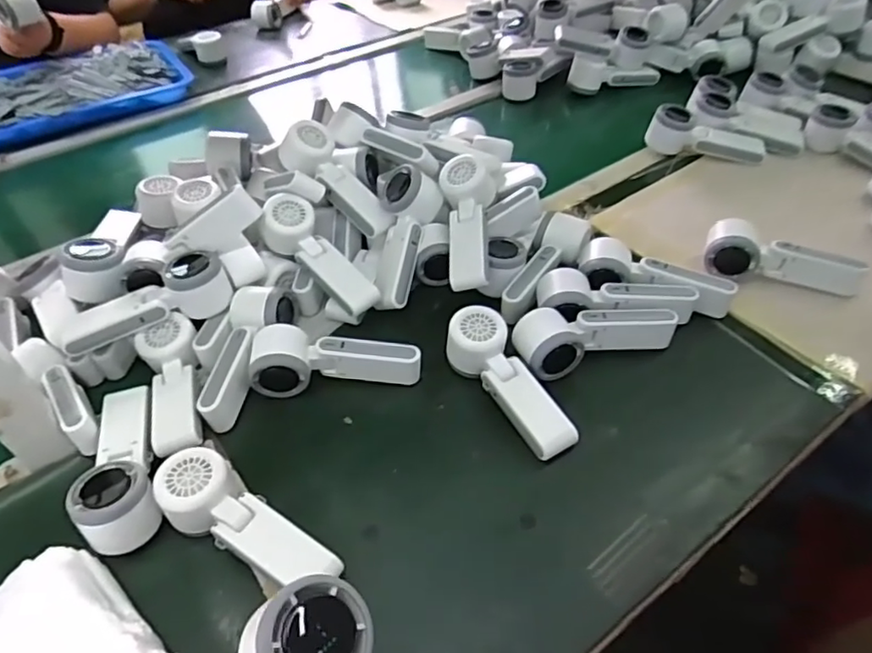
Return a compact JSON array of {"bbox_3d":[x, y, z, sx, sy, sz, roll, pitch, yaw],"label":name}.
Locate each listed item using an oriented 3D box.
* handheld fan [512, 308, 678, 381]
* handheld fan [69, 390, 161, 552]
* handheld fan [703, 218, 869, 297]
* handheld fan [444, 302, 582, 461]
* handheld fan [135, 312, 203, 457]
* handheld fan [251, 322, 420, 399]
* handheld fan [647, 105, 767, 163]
[{"bbox_3d":[0.160,0.006,0.615,0.161,0.047,0.062,-15,46,-11],"label":"handheld fan"},{"bbox_3d":[-0.280,0.116,0.526,0.060,0.059,0.163,-19,47,-15],"label":"handheld fan"},{"bbox_3d":[0.398,-0.079,0.683,0.166,0.048,0.056,12,47,15],"label":"handheld fan"},{"bbox_3d":[0.070,0.054,0.581,0.058,0.041,0.169,-27,62,-20],"label":"handheld fan"},{"bbox_3d":[-0.254,0.057,0.582,0.057,0.038,0.150,-19,47,-15],"label":"handheld fan"},{"bbox_3d":[-0.100,0.032,0.606,0.162,0.052,0.058,-6,45,-2],"label":"handheld fan"},{"bbox_3d":[0.393,-0.278,0.868,0.160,0.063,0.049,12,47,16],"label":"handheld fan"}]

